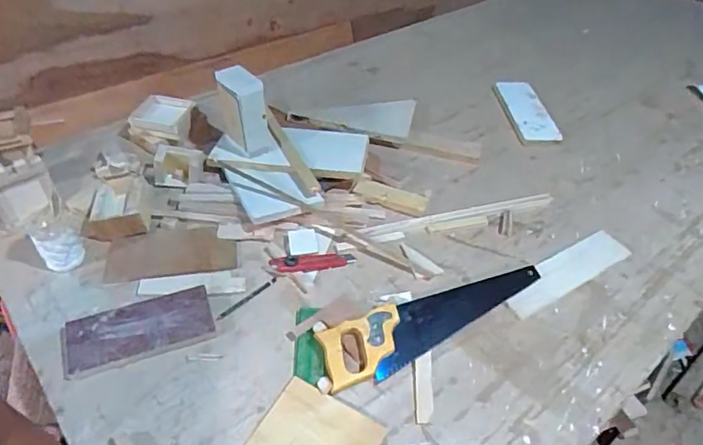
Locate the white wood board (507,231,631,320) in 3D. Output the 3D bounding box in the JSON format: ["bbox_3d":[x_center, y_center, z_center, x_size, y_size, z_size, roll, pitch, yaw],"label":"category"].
[{"bbox_3d":[0.385,0.087,0.916,0.294,0.009,0.070,-21,52,-27],"label":"white wood board"}]

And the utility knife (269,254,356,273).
[{"bbox_3d":[-0.066,0.072,0.901,0.148,0.012,0.031,-4,66,-13],"label":"utility knife"}]

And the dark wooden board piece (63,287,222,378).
[{"bbox_3d":[-0.327,0.167,0.787,0.216,0.026,0.103,-15,46,-18],"label":"dark wooden board piece"}]

